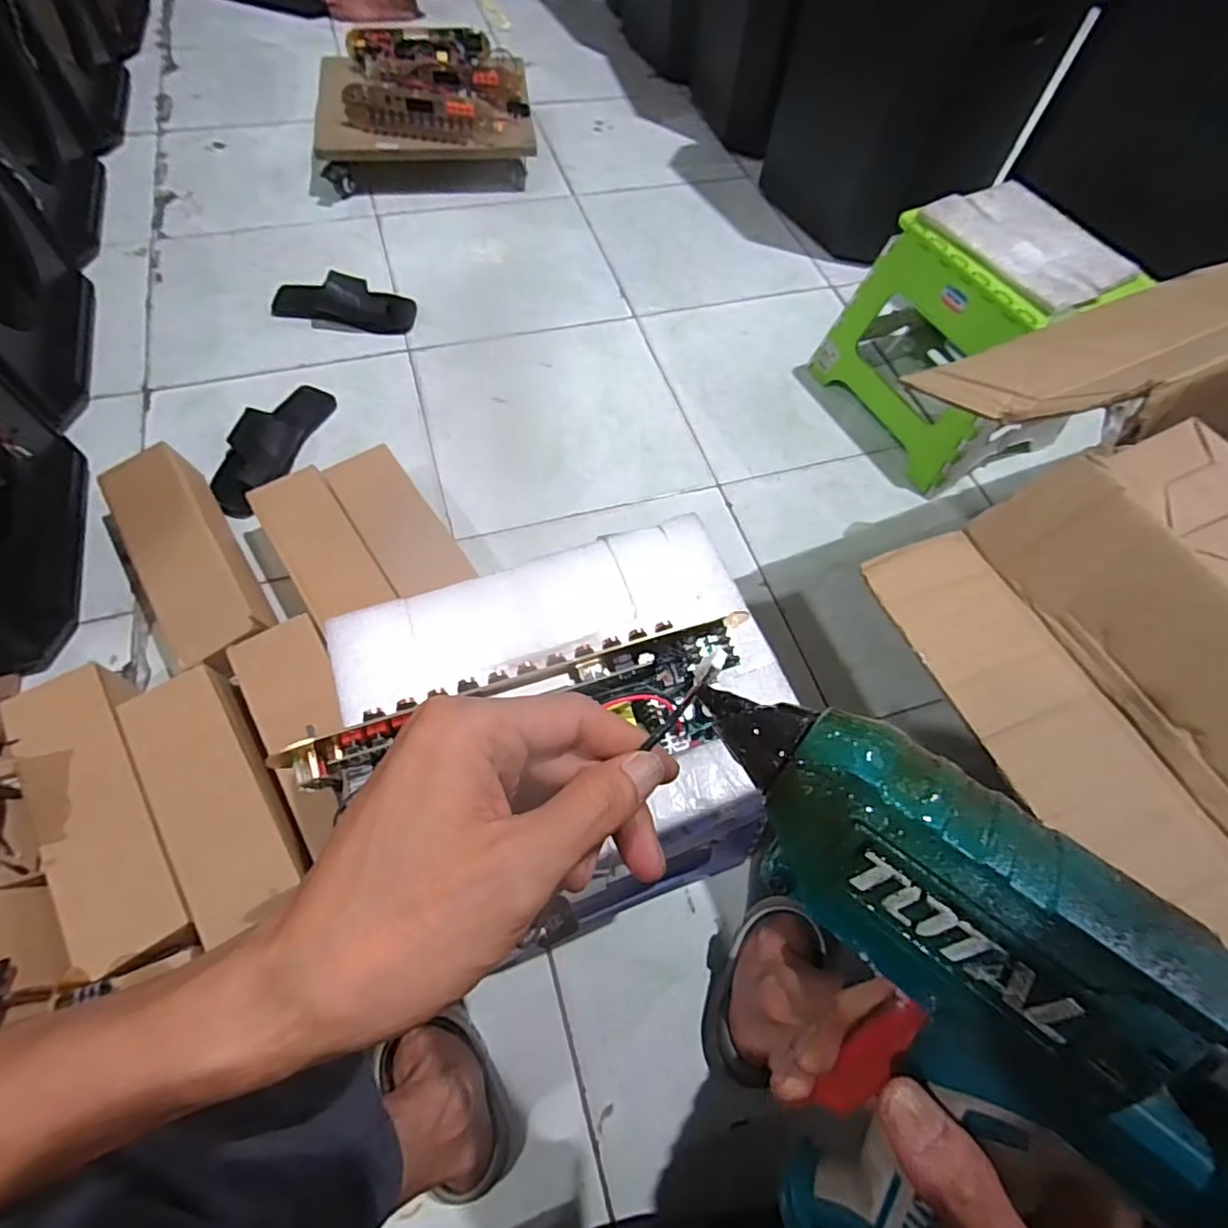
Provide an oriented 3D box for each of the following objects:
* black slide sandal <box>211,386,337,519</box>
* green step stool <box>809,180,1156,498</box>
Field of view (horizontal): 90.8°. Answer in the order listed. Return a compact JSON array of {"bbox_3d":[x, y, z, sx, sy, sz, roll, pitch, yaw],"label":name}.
[{"bbox_3d":[-0.497,-0.250,0.868,0.096,0.048,0.255,11,62,2],"label":"black slide sandal"},{"bbox_3d":[0.515,-0.405,0.895,0.246,0.277,0.308,-21,65,-14],"label":"green step stool"}]

